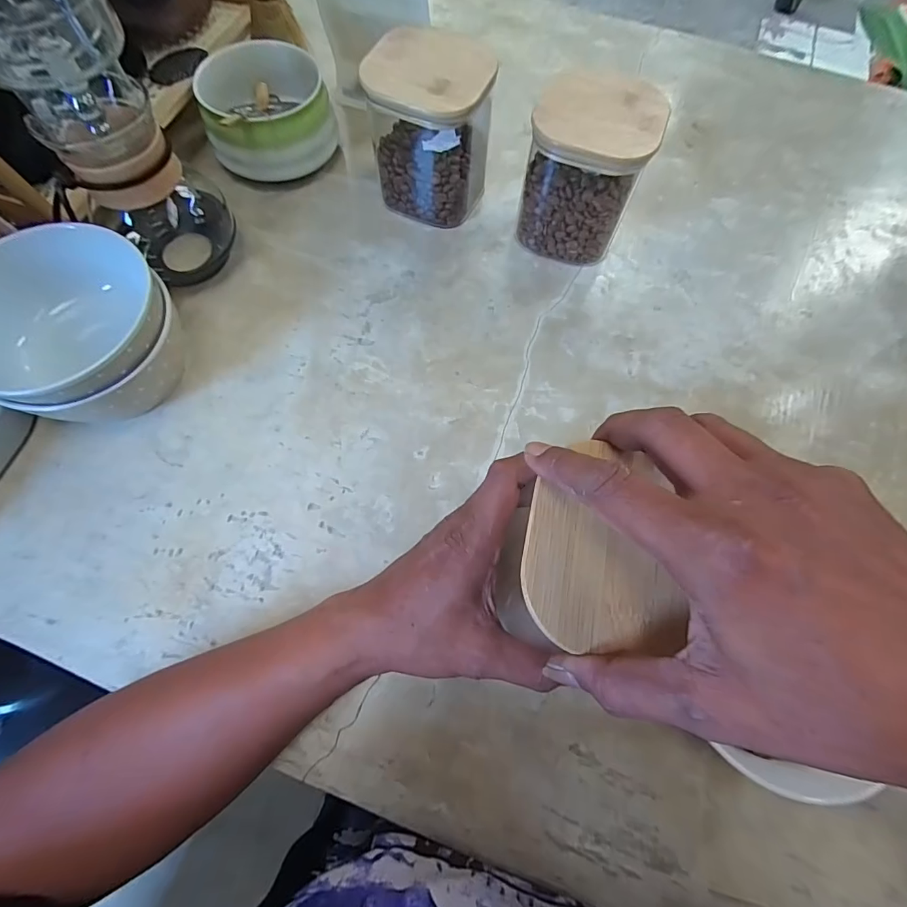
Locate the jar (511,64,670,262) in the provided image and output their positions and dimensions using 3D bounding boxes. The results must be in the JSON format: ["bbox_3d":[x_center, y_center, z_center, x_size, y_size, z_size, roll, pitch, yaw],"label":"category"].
[{"bbox_3d":[0.116,-0.250,0.399,0.097,0.112,0.092,20,69,6],"label":"jar"}]

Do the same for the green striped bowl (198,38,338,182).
[{"bbox_3d":[-0.184,-0.340,0.442,0.116,0.079,0.119,1,69,-2],"label":"green striped bowl"}]

